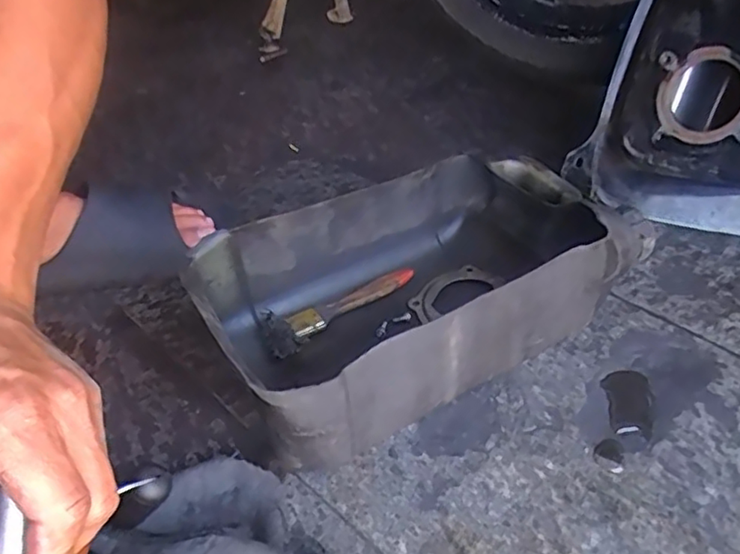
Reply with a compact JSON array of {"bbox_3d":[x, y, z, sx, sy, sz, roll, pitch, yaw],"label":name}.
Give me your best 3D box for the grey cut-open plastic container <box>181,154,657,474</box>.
[{"bbox_3d":[0.042,0.005,0.472,0.306,0.104,0.178,-23,45,-21],"label":"grey cut-open plastic container"}]

